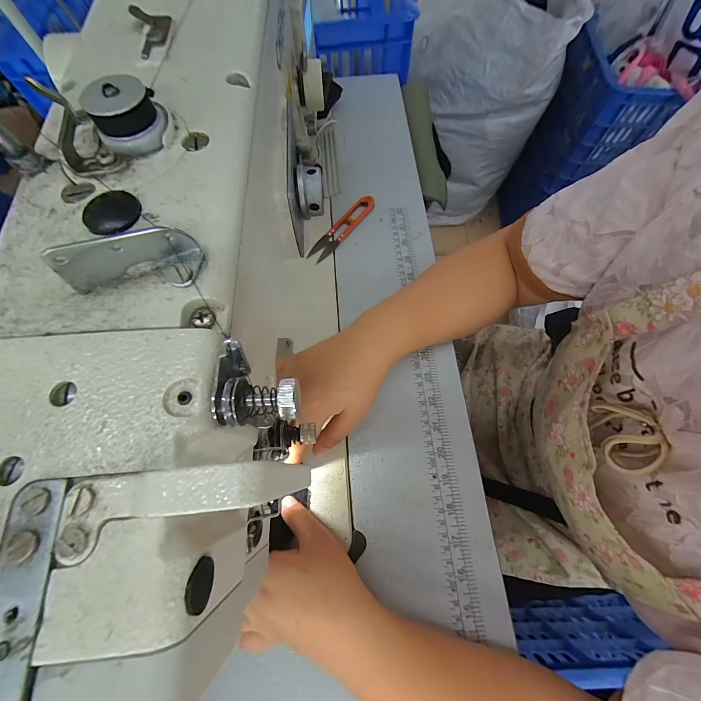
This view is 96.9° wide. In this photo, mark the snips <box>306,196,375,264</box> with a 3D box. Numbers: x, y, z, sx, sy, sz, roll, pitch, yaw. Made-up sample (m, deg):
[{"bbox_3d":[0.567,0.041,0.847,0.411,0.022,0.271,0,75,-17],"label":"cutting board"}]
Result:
[{"bbox_3d":[-0.011,-0.158,0.400,0.027,0.011,0.114,35,73,13],"label":"snips"}]

